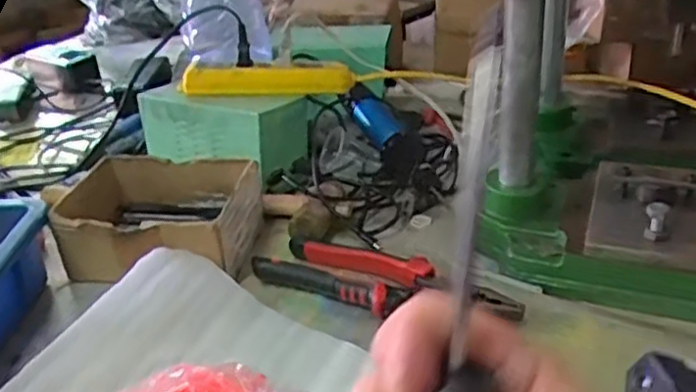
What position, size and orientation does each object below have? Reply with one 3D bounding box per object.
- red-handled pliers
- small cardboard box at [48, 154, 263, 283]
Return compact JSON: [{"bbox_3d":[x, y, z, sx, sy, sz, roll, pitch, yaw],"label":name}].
[{"bbox_3d":[0.032,0.070,0.590,0.219,0.029,0.059,11,33,25],"label":"red-handled pliers"},{"bbox_3d":[-0.176,0.022,0.673,0.173,0.067,0.129,4,30,14],"label":"small cardboard box"}]

